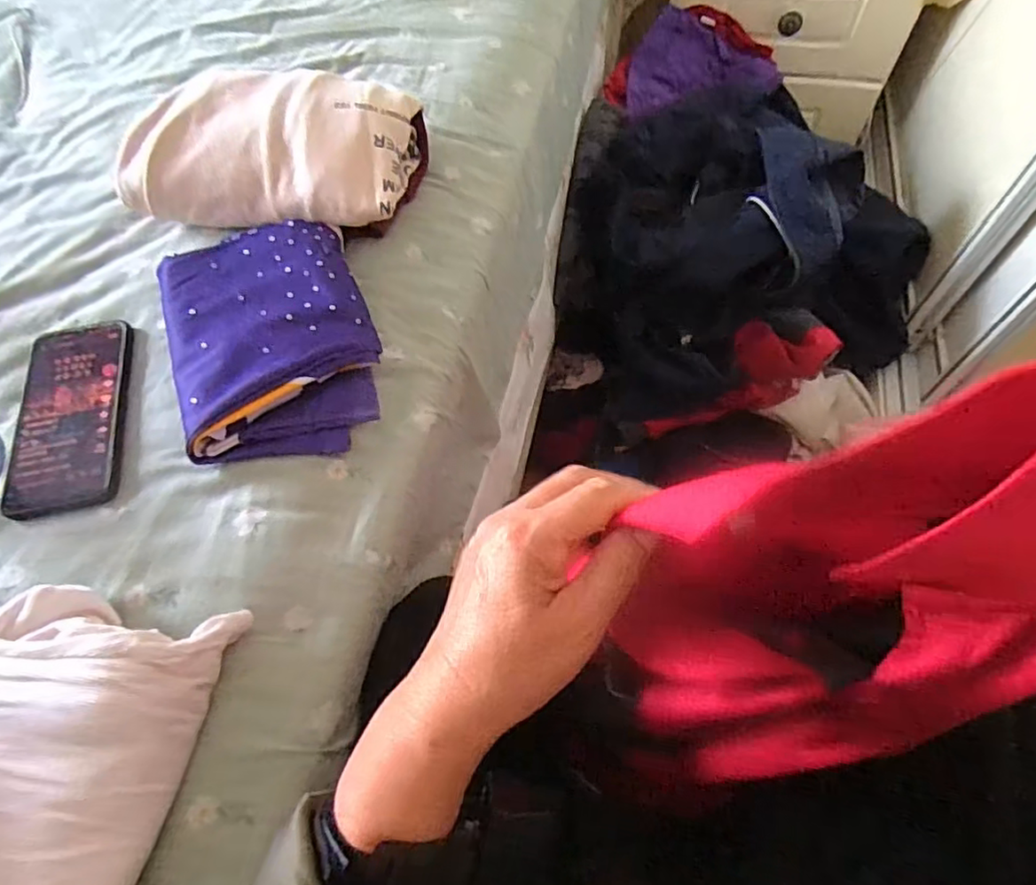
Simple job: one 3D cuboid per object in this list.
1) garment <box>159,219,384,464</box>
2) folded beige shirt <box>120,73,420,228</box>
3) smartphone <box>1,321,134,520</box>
[{"bbox_3d":[-0.196,-0.086,0.468,0.153,0.035,0.214,-21,62,-7],"label":"garment"},{"bbox_3d":[-0.221,-0.261,0.540,0.245,0.080,0.143,5,62,7],"label":"folded beige shirt"},{"bbox_3d":[-0.341,-0.024,0.454,0.076,0.007,0.167,-12,61,-2],"label":"smartphone"}]

